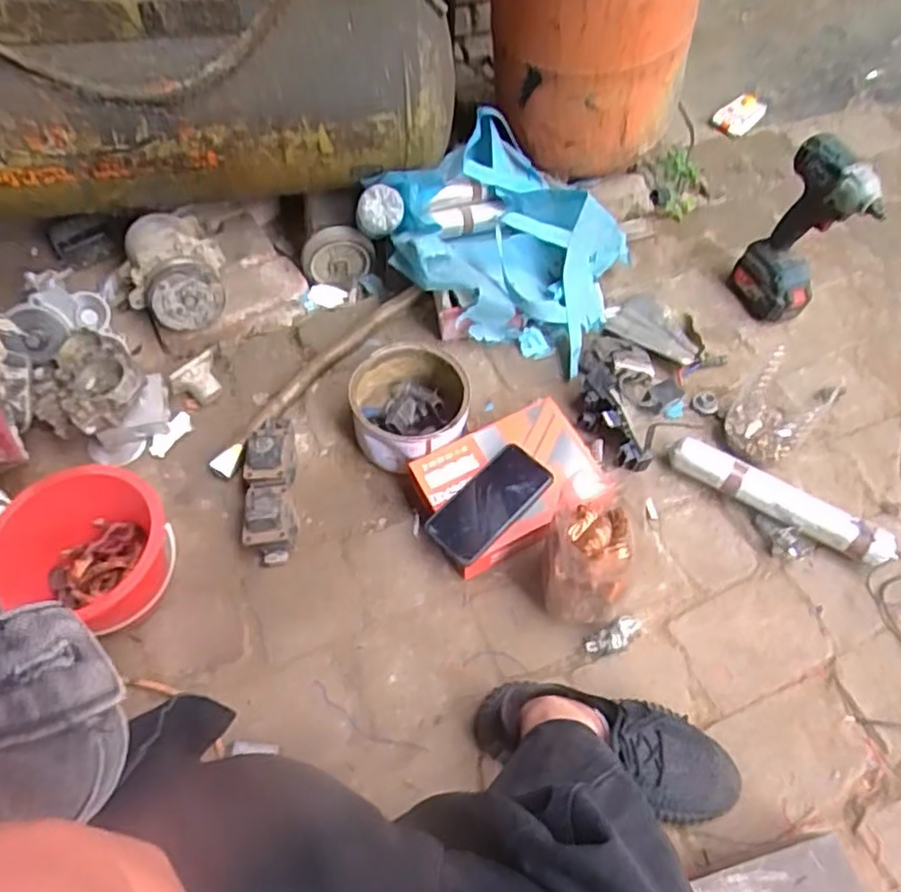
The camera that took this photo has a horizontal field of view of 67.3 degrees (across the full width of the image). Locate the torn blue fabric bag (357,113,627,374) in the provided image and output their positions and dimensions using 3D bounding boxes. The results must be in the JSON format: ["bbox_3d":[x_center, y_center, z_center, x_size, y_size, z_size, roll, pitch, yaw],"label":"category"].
[{"bbox_3d":[0.103,-0.328,1.057,0.363,0.168,0.363,32,63,17],"label":"torn blue fabric bag"}]

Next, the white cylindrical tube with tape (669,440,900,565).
[{"bbox_3d":[0.414,0.072,0.867,0.280,0.056,0.050,32,64,18],"label":"white cylindrical tube with tape"}]

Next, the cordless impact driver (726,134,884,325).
[{"bbox_3d":[0.505,-0.302,0.996,0.096,0.251,0.128,-6,59,-4],"label":"cordless impact driver"}]

